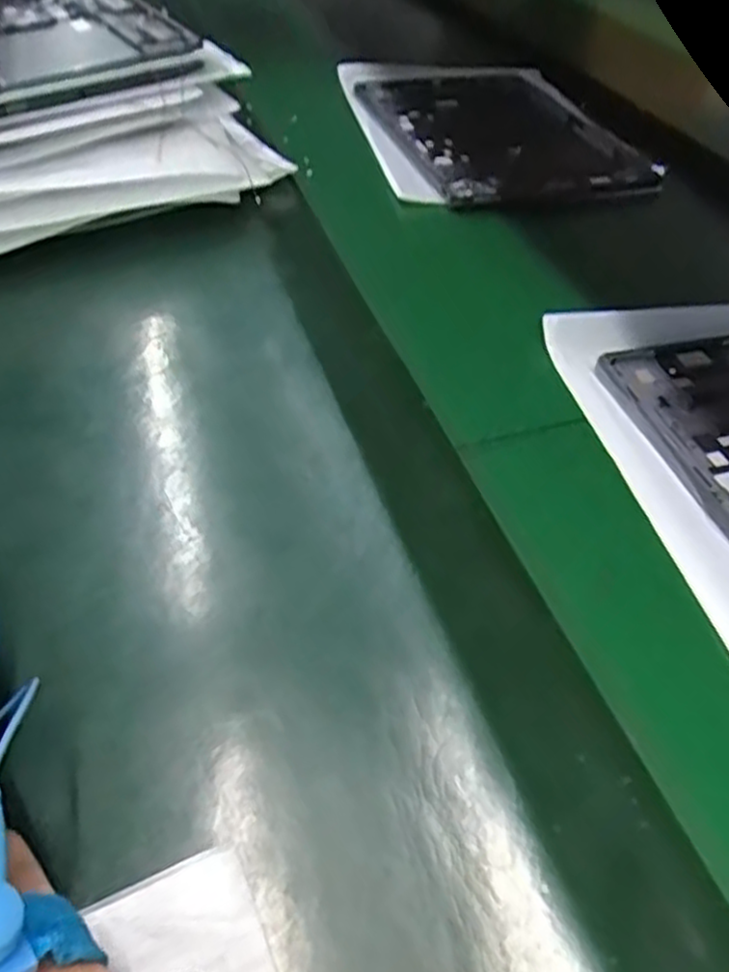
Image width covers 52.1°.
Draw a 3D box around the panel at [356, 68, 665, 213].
[{"bbox_3d":[0.109,-0.303,0.629,0.176,0.015,0.281,-10,46,-12],"label":"panel"}]

